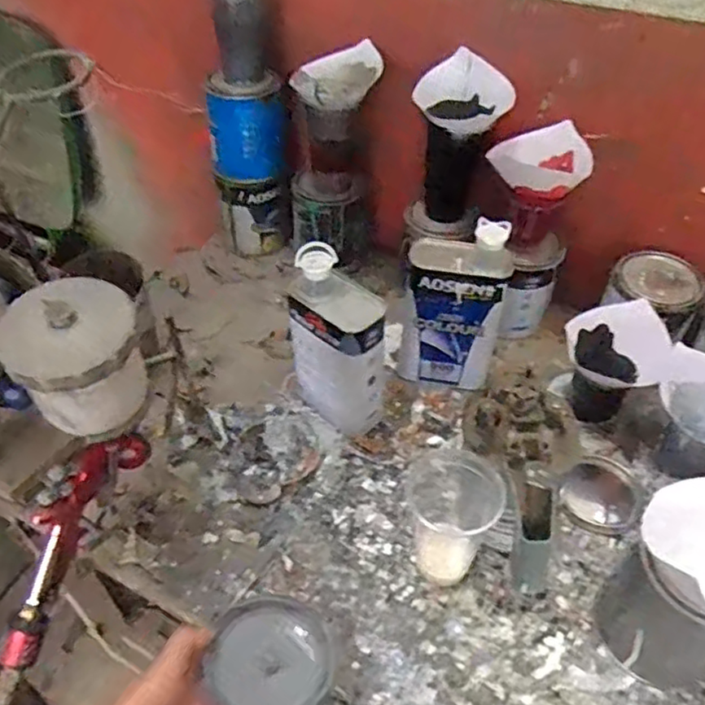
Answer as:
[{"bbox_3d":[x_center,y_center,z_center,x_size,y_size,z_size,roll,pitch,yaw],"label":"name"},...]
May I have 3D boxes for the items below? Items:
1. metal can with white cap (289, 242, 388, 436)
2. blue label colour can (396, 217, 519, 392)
[{"bbox_3d":[-0.015,-0.003,0.743,0.103,0.243,0.052,33,55,28],"label":"metal can with white cap"},{"bbox_3d":[0.123,-0.055,0.784,0.119,0.213,0.067,16,49,15],"label":"blue label colour can"}]

